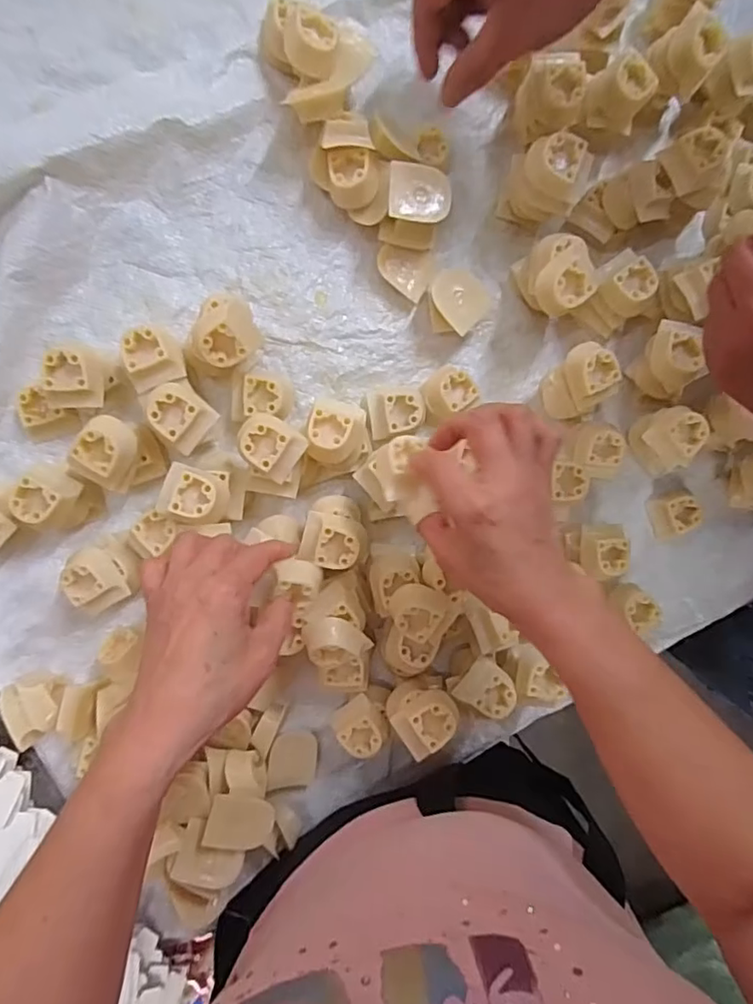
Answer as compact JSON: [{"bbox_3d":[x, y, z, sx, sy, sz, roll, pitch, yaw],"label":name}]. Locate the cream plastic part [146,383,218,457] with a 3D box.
[{"bbox_3d":[-0.139,-0.063,0.392,0.036,0.023,0.045,-45,99,-2],"label":"cream plastic part"}]

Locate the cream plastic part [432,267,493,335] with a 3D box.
[{"bbox_3d":[0.064,-0.162,0.448,0.046,0.032,0.042,0,93,-7],"label":"cream plastic part"}]

